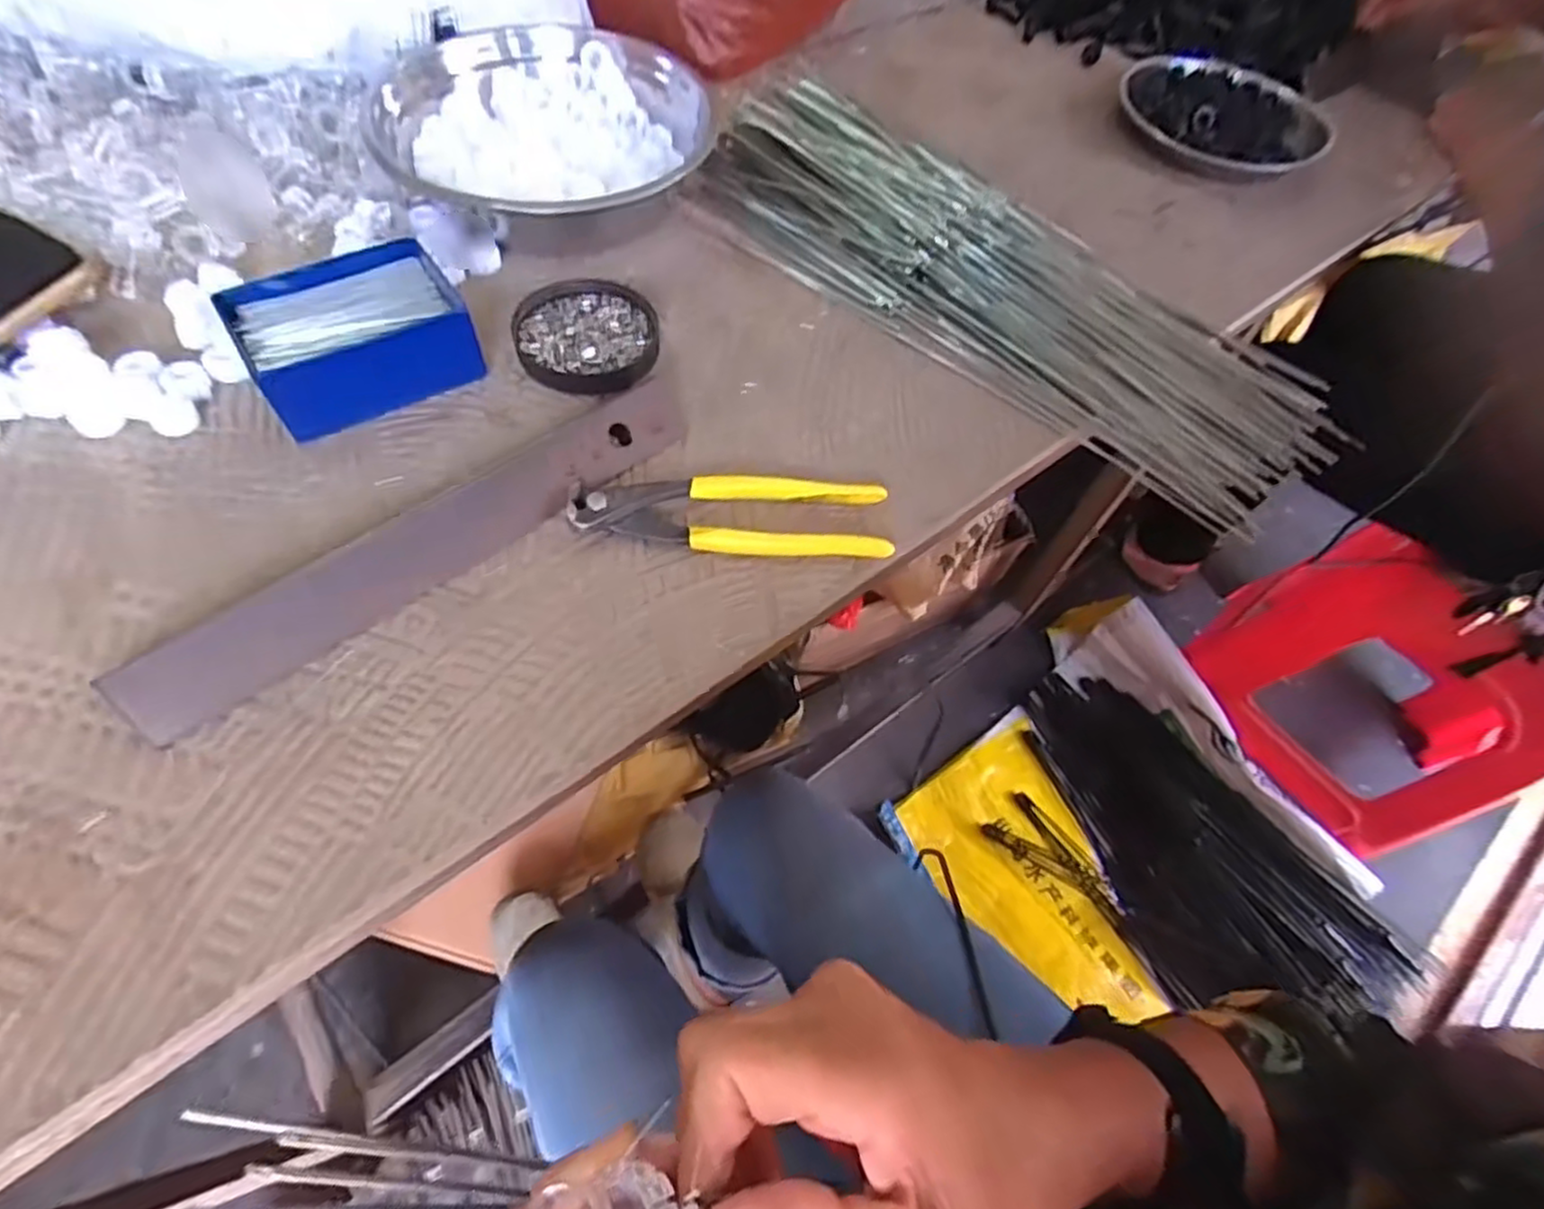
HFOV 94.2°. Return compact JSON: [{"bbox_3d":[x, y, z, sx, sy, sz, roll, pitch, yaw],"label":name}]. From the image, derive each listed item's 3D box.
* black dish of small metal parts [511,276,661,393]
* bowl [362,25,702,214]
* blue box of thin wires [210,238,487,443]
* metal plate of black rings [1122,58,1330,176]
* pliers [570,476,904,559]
[{"bbox_3d":[-0.114,-0.166,0.441,0.084,0.014,0.090,2,58,-3],"label":"black dish of small metal parts"},{"bbox_3d":[-0.159,-0.330,0.505,0.207,0.080,0.207,2,58,-3],"label":"bowl"},{"bbox_3d":[-0.233,-0.151,0.405,0.113,0.042,0.084,-30,67,-21],"label":"blue box of thin wires"},{"bbox_3d":[0.412,-0.446,0.658,0.179,0.032,0.158,30,62,10],"label":"metal plate of black rings"},{"bbox_3d":[-0.021,-0.045,0.378,0.164,0.018,0.041,-1,59,-6],"label":"pliers"}]

